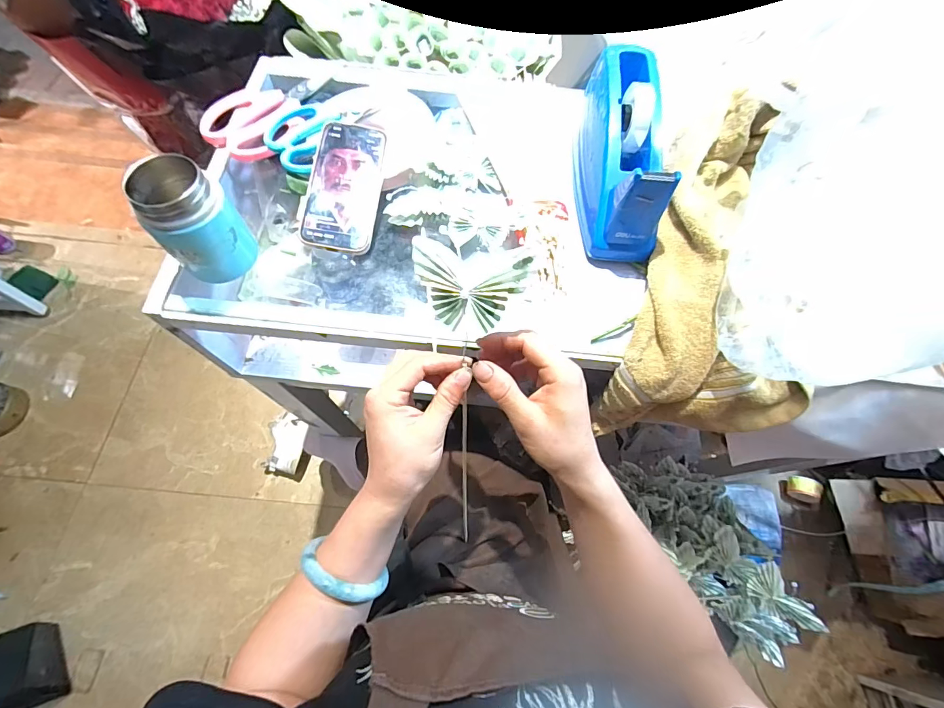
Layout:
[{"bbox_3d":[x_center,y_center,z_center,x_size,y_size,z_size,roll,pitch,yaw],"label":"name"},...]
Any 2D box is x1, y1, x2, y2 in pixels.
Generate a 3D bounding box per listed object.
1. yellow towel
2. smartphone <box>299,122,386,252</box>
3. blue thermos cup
[{"bbox_3d":[0.260,-0.089,0.451,0.164,0.116,0.364,13,81,2],"label":"yellow towel"},{"bbox_3d":[-0.138,-0.181,0.445,0.074,0.005,0.146,8,79,-10],"label":"smartphone"},{"bbox_3d":[-0.253,-0.118,0.382,0.070,0.103,0.062,-38,74,-17],"label":"blue thermos cup"}]

